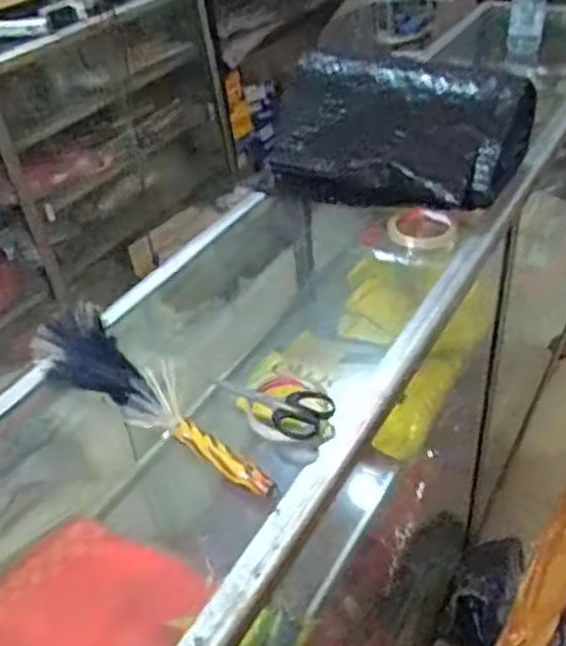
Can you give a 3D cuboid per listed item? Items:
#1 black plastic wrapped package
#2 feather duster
[{"bbox_3d":[0.163,-0.295,1.099,0.367,0.173,0.194,20,44,32],"label":"black plastic wrapped package"},{"bbox_3d":[-0.139,0.070,0.727,0.339,0.059,0.066,26,48,37],"label":"feather duster"}]

